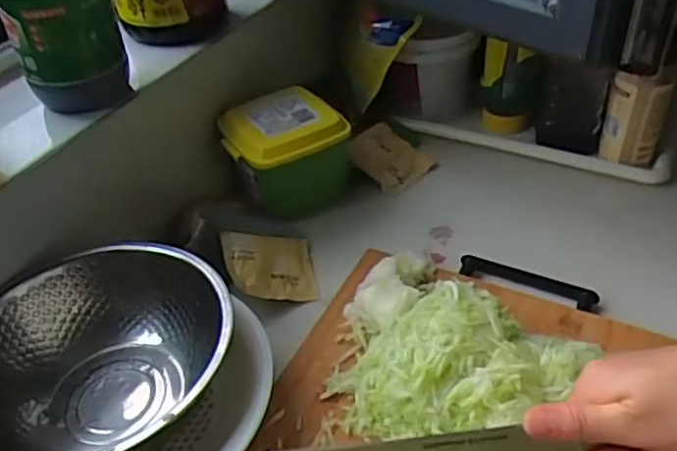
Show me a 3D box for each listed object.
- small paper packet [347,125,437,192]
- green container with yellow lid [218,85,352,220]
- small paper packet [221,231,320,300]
[{"bbox_3d":[0.060,-0.080,0.776,0.089,0.012,0.079,43,61,15],"label":"small paper packet"},{"bbox_3d":[-0.051,-0.078,0.719,0.128,0.095,0.106,-15,42,-11],"label":"green container with yellow lid"},{"bbox_3d":[-0.064,0.038,0.640,0.091,0.011,0.071,7,54,-24],"label":"small paper packet"}]

